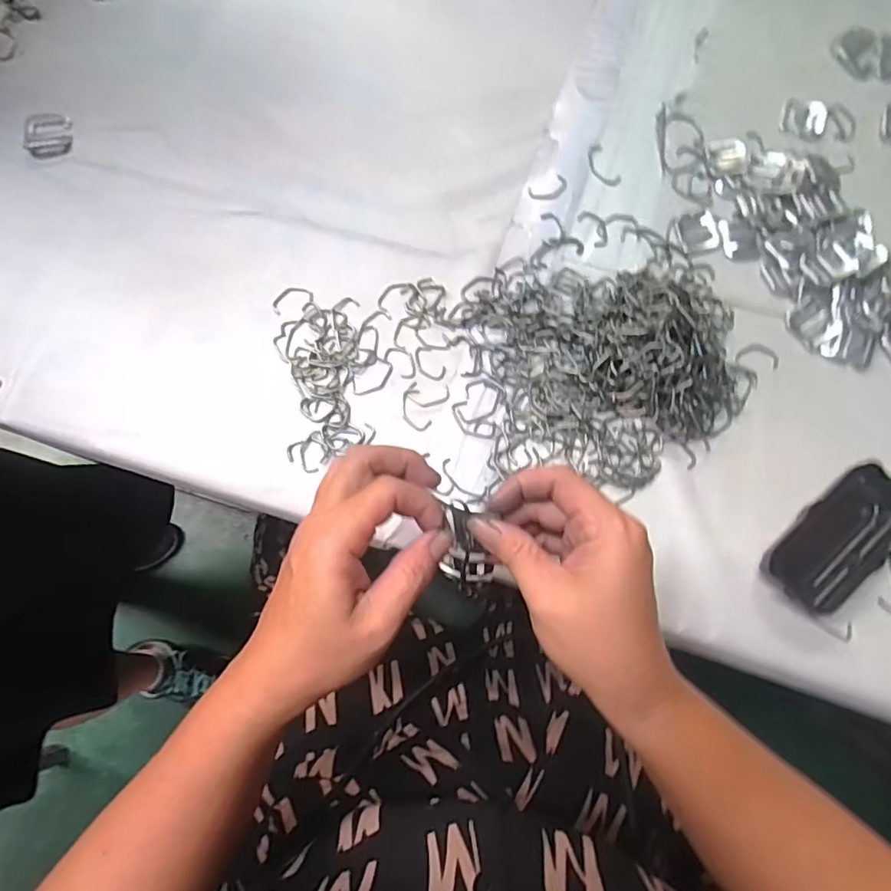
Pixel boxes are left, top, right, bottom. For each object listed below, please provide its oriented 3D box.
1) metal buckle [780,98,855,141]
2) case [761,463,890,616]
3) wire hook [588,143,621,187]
[{"bbox_3d":[0.323,-0.283,0.485,0.059,0.010,0.032,16,75,6],"label":"metal buckle"},{"bbox_3d":[0.265,0.064,0.378,0.110,0.026,0.054,-37,76,-8],"label":"case"},{"bbox_3d":[0.133,-0.238,0.477,0.019,0.004,0.046,-22,75,-4],"label":"wire hook"}]

